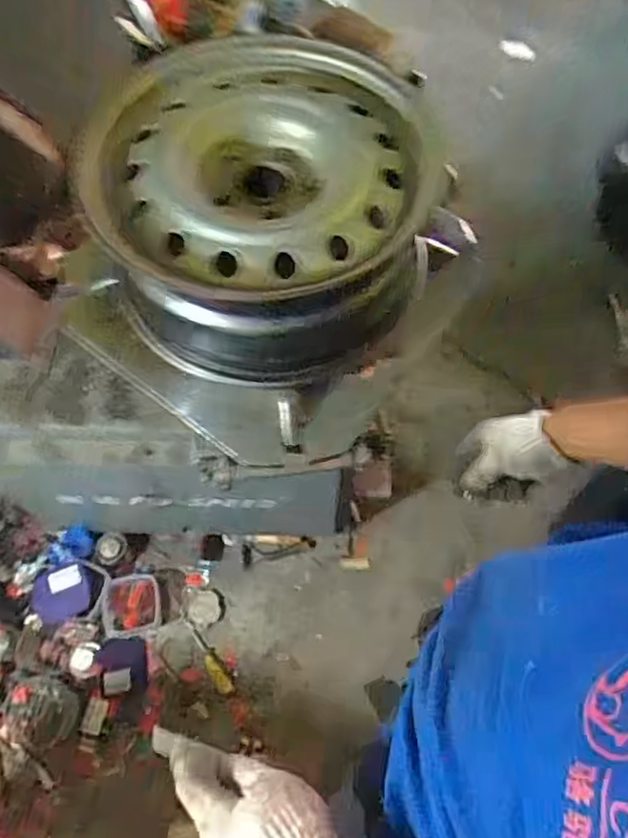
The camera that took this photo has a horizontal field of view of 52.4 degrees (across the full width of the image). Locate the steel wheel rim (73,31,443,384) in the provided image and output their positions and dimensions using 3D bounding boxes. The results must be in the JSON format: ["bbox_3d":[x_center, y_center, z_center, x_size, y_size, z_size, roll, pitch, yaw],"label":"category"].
[{"bbox_3d":[-0.062,-0.272,0.828,0.412,0.180,0.432,-7,65,-3],"label":"steel wheel rim"}]

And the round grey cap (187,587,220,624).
[{"bbox_3d":[-0.247,0.419,1.429,0.069,0.011,0.075,0,64,0],"label":"round grey cap"}]

